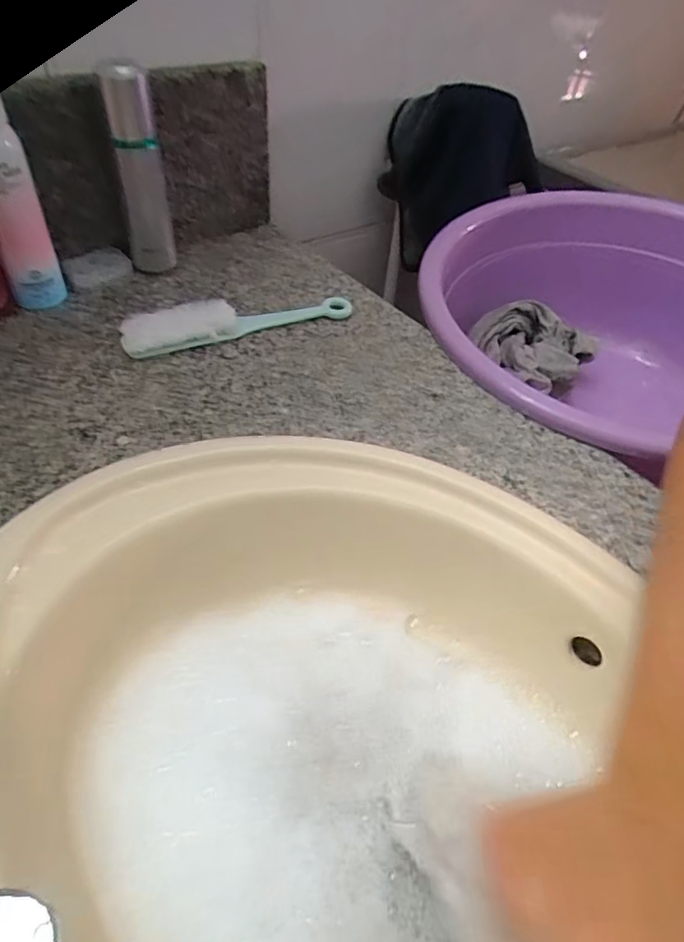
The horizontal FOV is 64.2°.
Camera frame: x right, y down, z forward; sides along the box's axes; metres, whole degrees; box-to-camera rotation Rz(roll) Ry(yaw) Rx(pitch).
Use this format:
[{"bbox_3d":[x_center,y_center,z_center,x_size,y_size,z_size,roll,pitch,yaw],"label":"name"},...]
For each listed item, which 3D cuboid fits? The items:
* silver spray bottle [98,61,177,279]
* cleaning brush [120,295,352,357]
[{"bbox_3d":[-0.179,-0.260,0.486,0.037,0.170,0.031,-6,49,-12],"label":"silver spray bottle"},{"bbox_3d":[-0.087,-0.137,0.485,0.205,0.024,0.033,-16,52,-20],"label":"cleaning brush"}]

